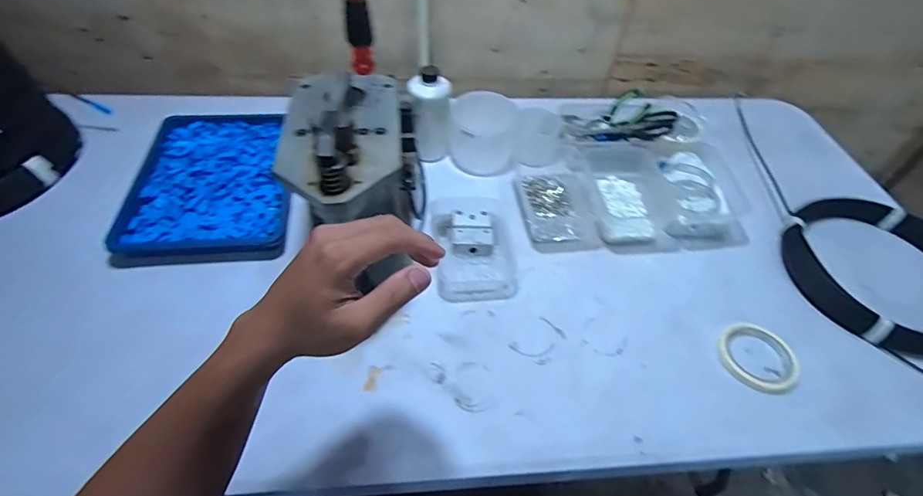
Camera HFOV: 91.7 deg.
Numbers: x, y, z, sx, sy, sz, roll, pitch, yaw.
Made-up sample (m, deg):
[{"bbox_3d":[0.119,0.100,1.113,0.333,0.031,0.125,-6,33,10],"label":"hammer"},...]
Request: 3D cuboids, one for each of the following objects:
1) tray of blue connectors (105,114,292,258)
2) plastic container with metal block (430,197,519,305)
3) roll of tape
[{"bbox_3d":[-0.406,-0.117,0.746,0.227,0.042,0.313,-3,50,-8],"label":"tray of blue connectors"},{"bbox_3d":[0.016,-0.007,0.691,0.124,0.032,0.184,-4,50,-9],"label":"plastic container with metal block"},{"bbox_3d":[0.394,0.145,0.595,0.095,0.010,0.094,3,49,-3],"label":"roll of tape"}]

